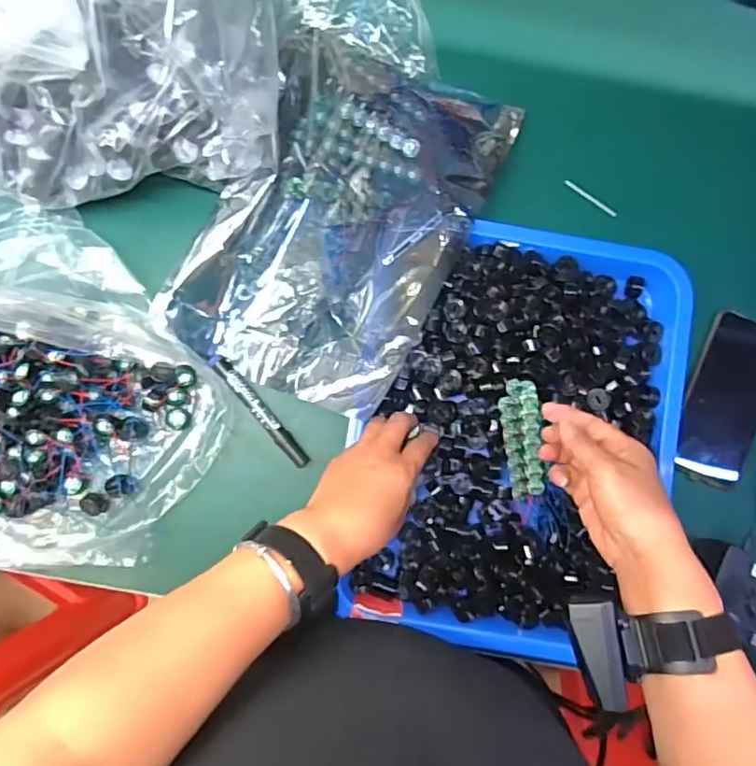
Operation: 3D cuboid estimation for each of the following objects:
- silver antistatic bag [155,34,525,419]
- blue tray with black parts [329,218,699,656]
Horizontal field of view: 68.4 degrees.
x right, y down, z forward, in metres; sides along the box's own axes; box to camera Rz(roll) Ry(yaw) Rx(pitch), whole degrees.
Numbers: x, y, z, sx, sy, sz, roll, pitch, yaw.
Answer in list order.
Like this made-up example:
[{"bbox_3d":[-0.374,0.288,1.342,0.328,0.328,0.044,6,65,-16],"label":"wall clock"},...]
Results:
[{"bbox_3d":[-0.029,-0.154,0.503,0.213,0.058,0.329,24,86,0],"label":"silver antistatic bag"},{"bbox_3d":[0.135,0.044,0.515,0.274,0.048,0.376,11,86,-1],"label":"blue tray with black parts"}]

